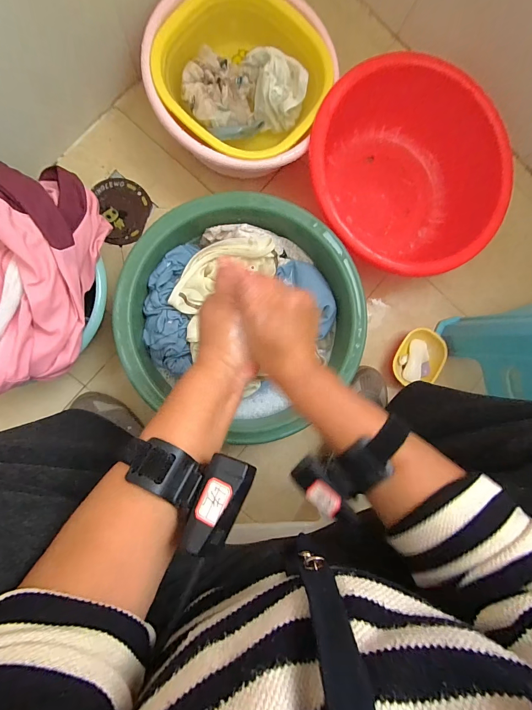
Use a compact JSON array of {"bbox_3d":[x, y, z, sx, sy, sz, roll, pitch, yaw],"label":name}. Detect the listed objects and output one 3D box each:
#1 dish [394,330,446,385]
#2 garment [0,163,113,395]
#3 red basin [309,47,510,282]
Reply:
[{"bbox_3d":[0.302,0.006,0.640,0.096,0.033,0.114,18,86,-8],"label":"dish"},{"bbox_3d":[-0.328,-0.104,0.409,0.173,0.104,0.315,11,87,-9],"label":"garment"},{"bbox_3d":[0.241,-0.315,0.591,0.347,0.132,0.347,0,89,-9],"label":"red basin"}]

